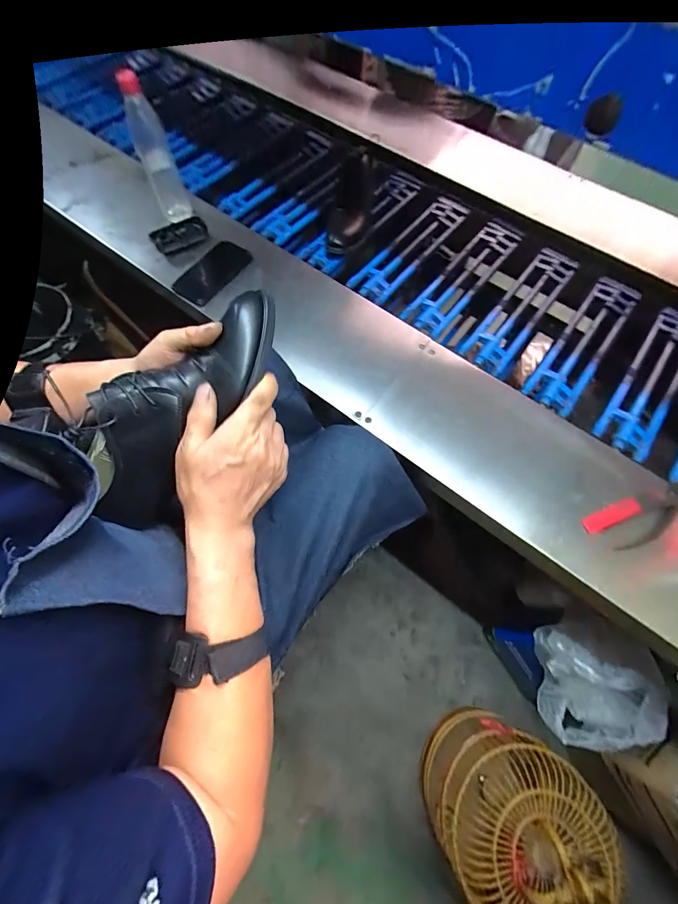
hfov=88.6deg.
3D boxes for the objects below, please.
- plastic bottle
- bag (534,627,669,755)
[{"bbox_3d":[-0.344,-0.555,0.657,0.059,0.202,0.053,-26,70,-11],"label":"plastic bottle"},{"bbox_3d":[0.473,0.460,0.649,0.202,0.207,0.183,17,69,7],"label":"bag"}]

